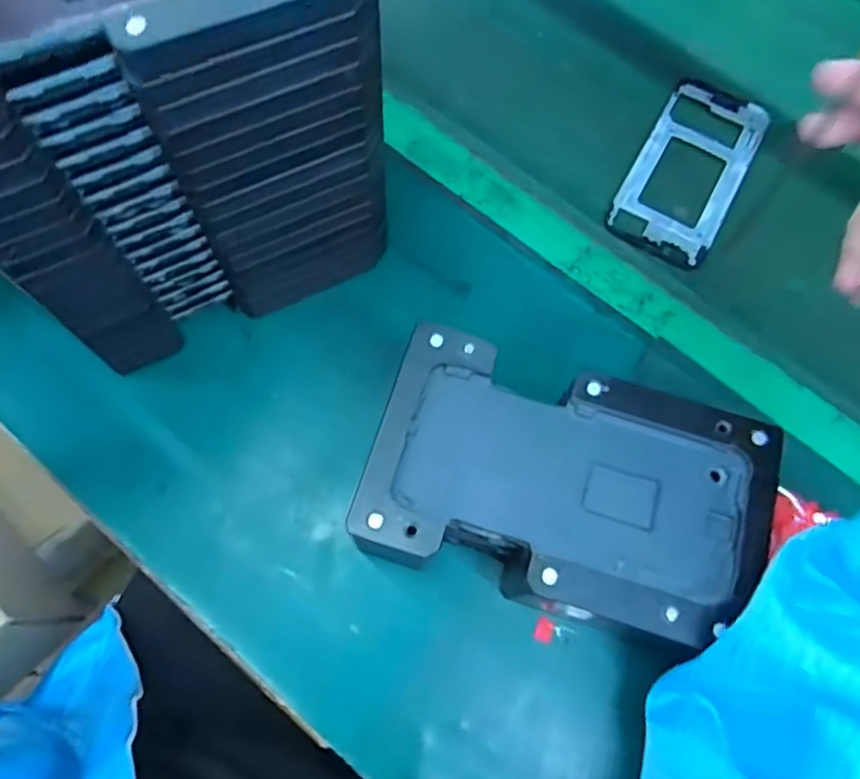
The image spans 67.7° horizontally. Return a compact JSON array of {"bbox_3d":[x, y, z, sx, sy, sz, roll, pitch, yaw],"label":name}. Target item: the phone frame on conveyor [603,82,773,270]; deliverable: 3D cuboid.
[{"bbox_3d":[0.193,-0.164,0.478,0.076,0.008,0.159,28,71,9],"label":"phone frame on conveyor"}]

